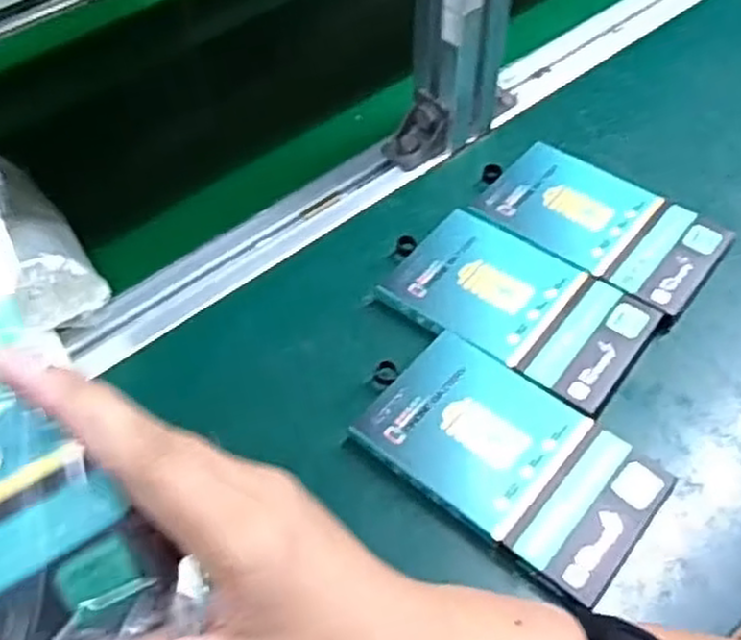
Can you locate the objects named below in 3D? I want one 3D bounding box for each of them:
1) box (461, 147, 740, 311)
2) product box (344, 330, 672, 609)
[{"bbox_3d":[0.136,-0.055,0.458,0.132,0.021,0.079,32,61,25],"label":"box"},{"bbox_3d":[0.065,0.067,0.364,0.131,0.020,0.080,33,62,26],"label":"product box"}]

